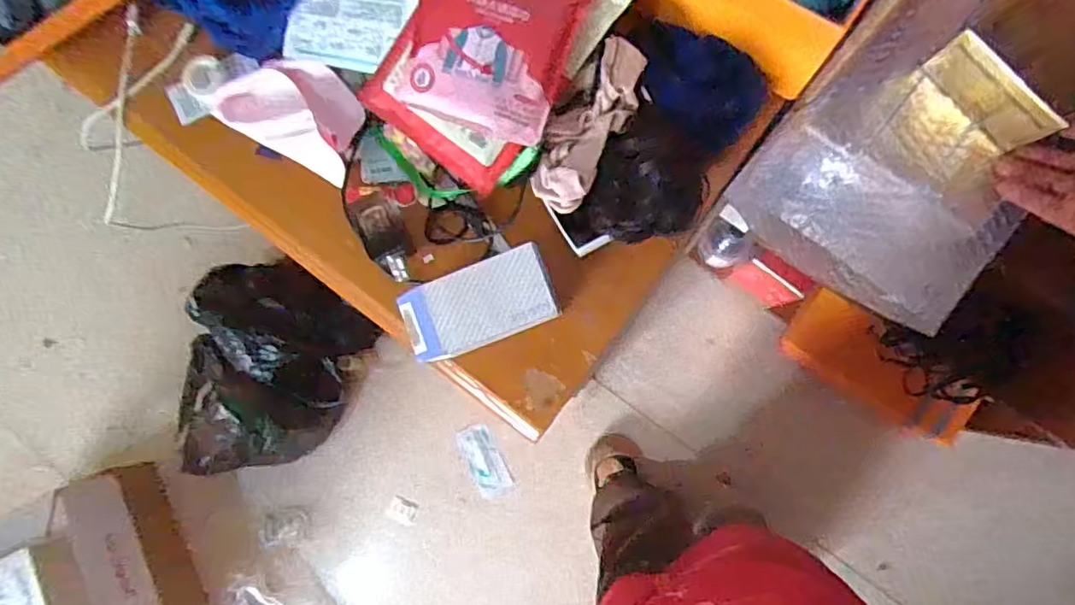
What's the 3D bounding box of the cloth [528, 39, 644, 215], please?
[{"bbox_3d":[0.038,-0.137,0.465,0.052,0.024,0.132,29,88,7],"label":"cloth"}]

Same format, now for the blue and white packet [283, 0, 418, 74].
[{"bbox_3d":[-0.161,-0.233,0.516,0.117,0.005,0.064,15,111,14],"label":"blue and white packet"}]

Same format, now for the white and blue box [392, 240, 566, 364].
[{"bbox_3d":[-0.047,0.003,0.499,0.121,0.033,0.063,-21,83,3],"label":"white and blue box"}]

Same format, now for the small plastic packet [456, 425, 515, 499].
[{"bbox_3d":[-0.098,0.301,1.149,0.066,0.006,0.143,-25,93,-1],"label":"small plastic packet"}]

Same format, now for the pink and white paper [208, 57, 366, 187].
[{"bbox_3d":[-0.216,-0.173,0.529,0.141,0.032,0.081,29,88,7],"label":"pink and white paper"}]

